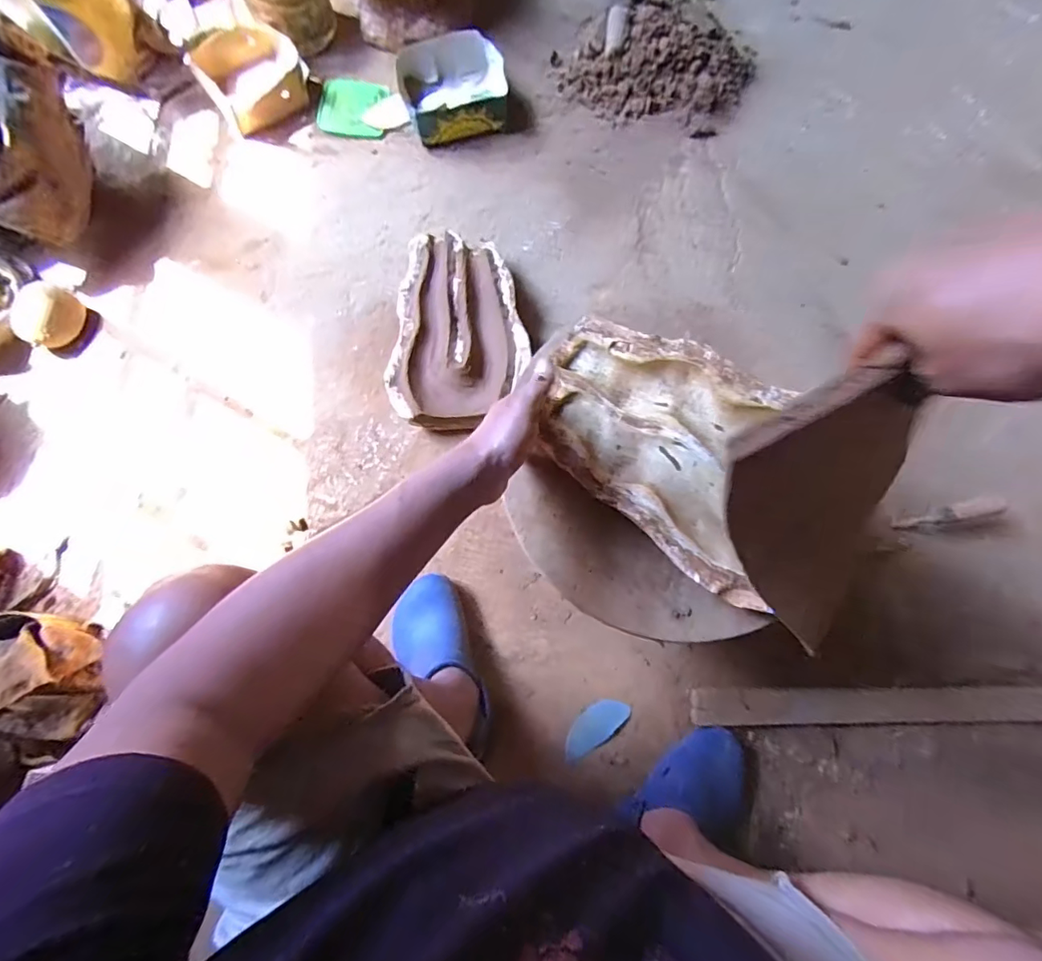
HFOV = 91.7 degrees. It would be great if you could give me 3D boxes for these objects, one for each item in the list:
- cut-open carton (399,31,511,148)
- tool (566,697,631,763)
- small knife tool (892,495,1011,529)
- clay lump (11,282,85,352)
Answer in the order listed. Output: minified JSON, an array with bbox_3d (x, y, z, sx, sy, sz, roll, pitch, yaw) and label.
[{"bbox_3d":[-0.133,-0.785,1.011,0.207,0.074,0.207,-17,76,-6],"label":"cut-open carton"},{"bbox_3d":[0.113,0.377,0.775,0.116,0.007,0.051,-34,78,-10],"label":"tool"},{"bbox_3d":[0.680,0.054,0.806,0.144,0.016,0.025,-19,77,25],"label":"small knife tool"},{"bbox_3d":[-0.815,-0.283,0.874,0.074,0.059,0.107,18,77,3],"label":"clay lump"}]

